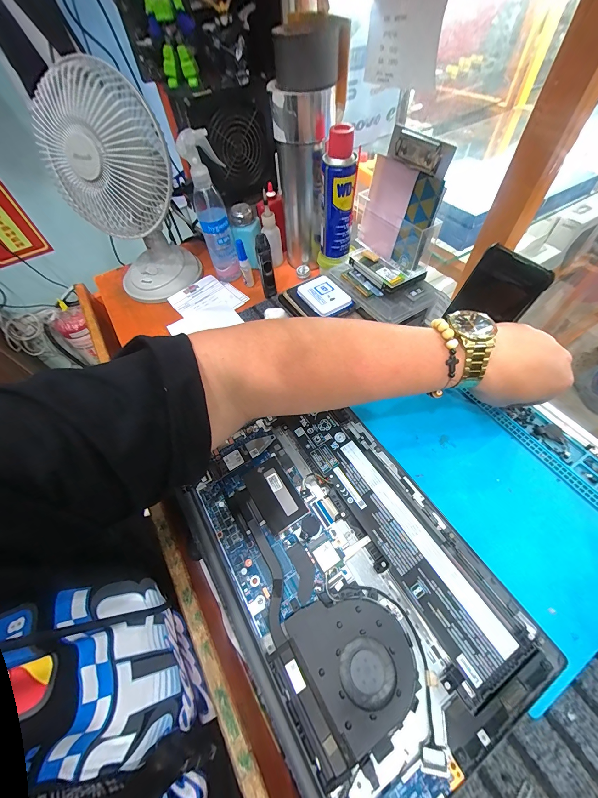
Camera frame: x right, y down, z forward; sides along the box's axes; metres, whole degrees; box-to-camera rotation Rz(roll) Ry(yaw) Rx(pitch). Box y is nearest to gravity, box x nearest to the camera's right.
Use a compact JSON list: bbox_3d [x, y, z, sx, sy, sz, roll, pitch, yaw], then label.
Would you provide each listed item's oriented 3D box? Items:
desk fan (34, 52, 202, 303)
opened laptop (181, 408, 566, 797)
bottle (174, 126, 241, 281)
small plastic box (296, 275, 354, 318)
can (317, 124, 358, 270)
[{"bbox_3d":[-0.270,-0.314,0.474,0.148,0.269,0.125,-29,60,-14],"label":"desk fan"},{"bbox_3d":[0.038,0.160,0.306,0.229,0.019,0.335,-30,61,-14],"label":"opened laptop"},{"bbox_3d":[-0.145,-0.316,0.508,0.058,0.215,0.066,-12,58,-3],"label":"bottle"},{"bbox_3d":[0.040,-0.161,0.465,0.060,0.010,0.082,-29,61,-14],"label":"small plastic box"},{"bbox_3d":[0.058,-0.294,0.464,0.053,0.184,0.047,1,58,4],"label":"can"}]

